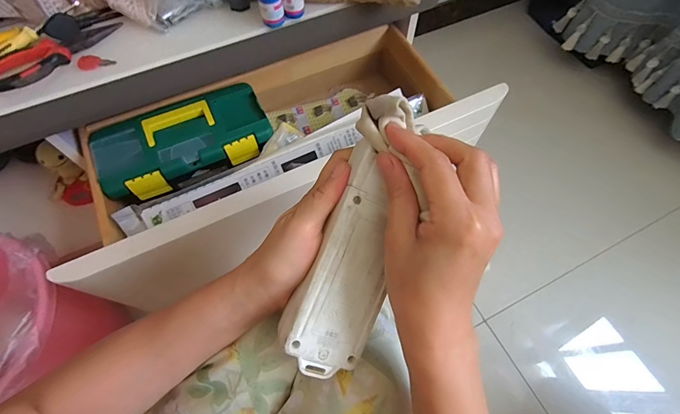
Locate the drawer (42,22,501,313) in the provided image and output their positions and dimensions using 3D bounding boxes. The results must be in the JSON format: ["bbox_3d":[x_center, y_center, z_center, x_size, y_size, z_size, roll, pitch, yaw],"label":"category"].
[{"bbox_3d":[-0.095,-0.106,0.535,0.560,0.145,0.270,-26,66,-13],"label":"drawer"}]

